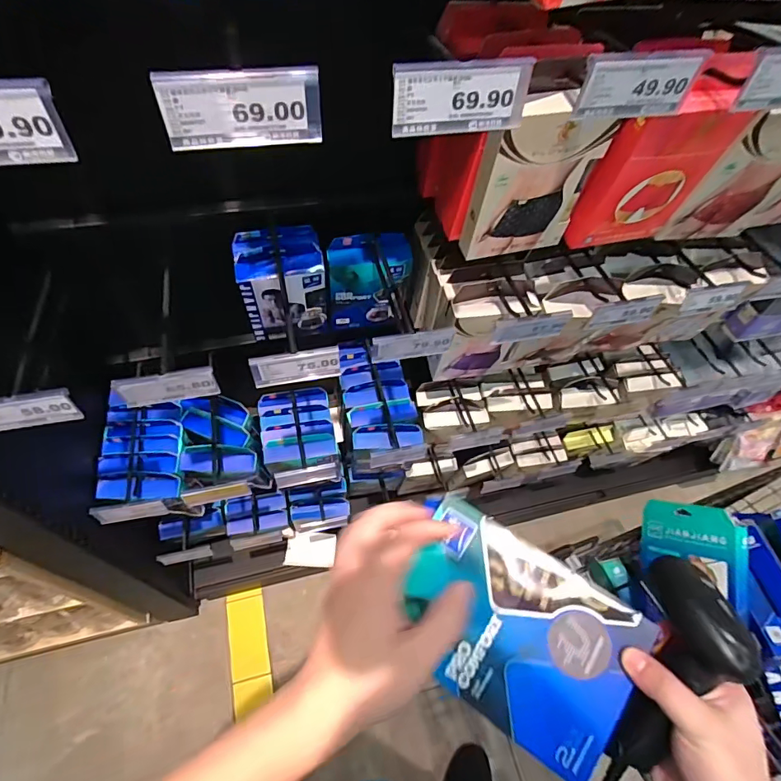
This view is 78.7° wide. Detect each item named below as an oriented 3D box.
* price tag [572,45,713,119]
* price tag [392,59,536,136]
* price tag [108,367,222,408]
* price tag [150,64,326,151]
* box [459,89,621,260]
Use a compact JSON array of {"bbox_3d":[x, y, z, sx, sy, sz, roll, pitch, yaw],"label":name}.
[{"bbox_3d":[0.195,-0.239,0.372,0.096,0.048,0.008,-7,58,-9],"label":"price tag"},{"bbox_3d":[0.052,-0.212,0.345,0.101,0.045,0.004,-9,51,-9],"label":"price tag"},{"bbox_3d":[-0.249,-0.003,0.525,0.107,0.049,0.010,-12,52,-13],"label":"price tag"},{"bbox_3d":[-0.097,-0.185,0.314,0.100,0.045,0.008,-10,58,-11],"label":"price tag"},{"bbox_3d":[0.165,-0.234,0.540,0.137,0.183,0.037,-12,59,-12],"label":"box"}]

